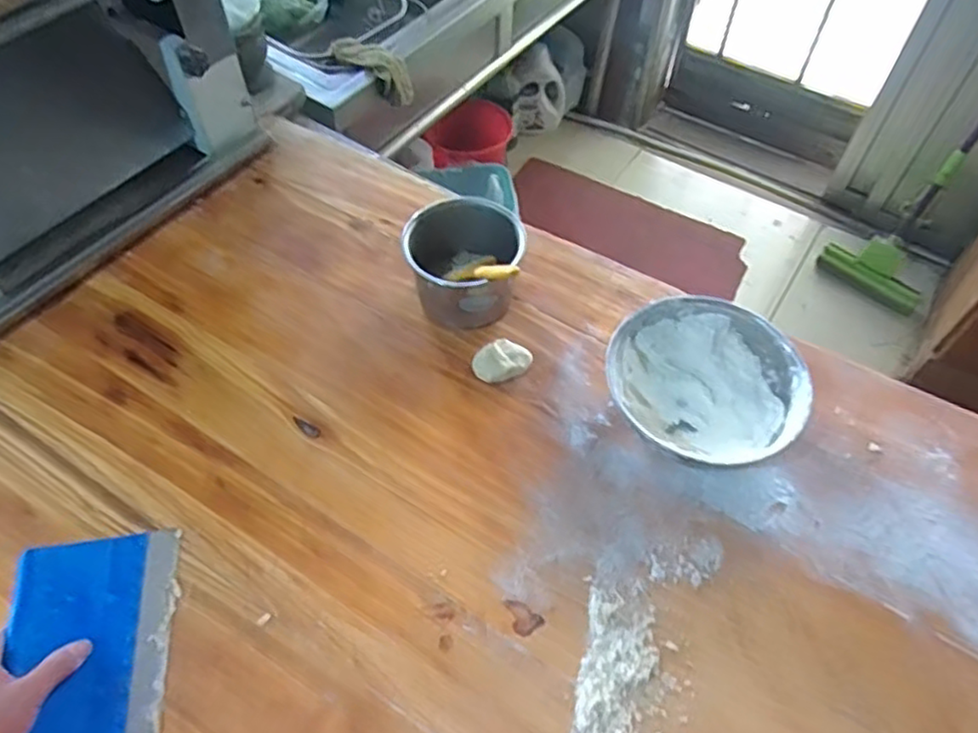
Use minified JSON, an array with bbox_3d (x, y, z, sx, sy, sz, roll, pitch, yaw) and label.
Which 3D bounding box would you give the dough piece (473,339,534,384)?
[{"bbox_3d":[0.015,-0.005,0.764,0.063,0.026,0.046,-16,56,-11],"label":"dough piece"}]

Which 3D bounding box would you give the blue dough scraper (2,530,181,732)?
[{"bbox_3d":[-0.339,0.233,0.581,0.122,0.009,0.191,12,49,-29],"label":"blue dough scraper"}]

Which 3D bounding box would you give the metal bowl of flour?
[{"bbox_3d":[0.224,0.020,0.722,0.191,0.068,0.183,0,54,0],"label":"metal bowl of flour"}]

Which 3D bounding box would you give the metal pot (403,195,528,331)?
[{"bbox_3d":[-0.027,-0.120,0.787,0.133,0.117,0.121,0,54,0],"label":"metal pot"}]

